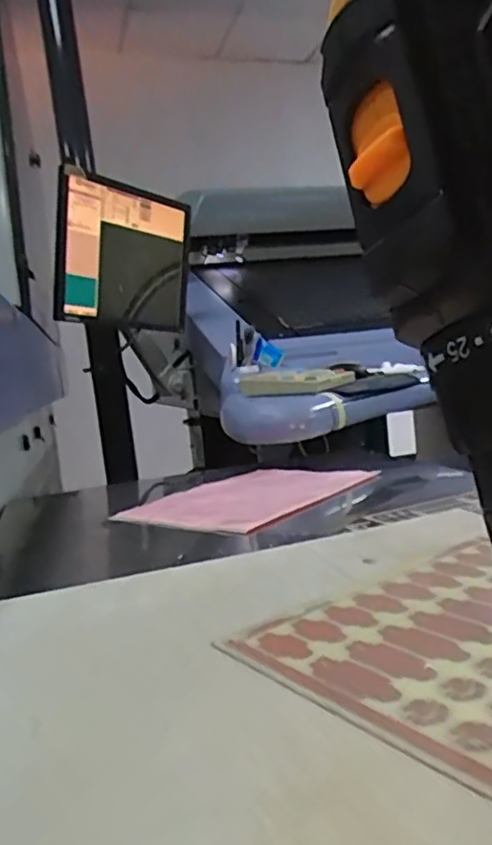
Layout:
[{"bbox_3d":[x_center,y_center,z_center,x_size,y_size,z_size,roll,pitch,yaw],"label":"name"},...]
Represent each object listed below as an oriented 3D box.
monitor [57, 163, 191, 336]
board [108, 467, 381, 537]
[{"bbox_3d":[-0.276,-0.381,1.496,0.054,0.319,0.396,10,8,36],"label":"monitor"},{"bbox_3d":[0.012,0.091,0.863,0.225,0.012,0.322,-1,8,36],"label":"board"}]

